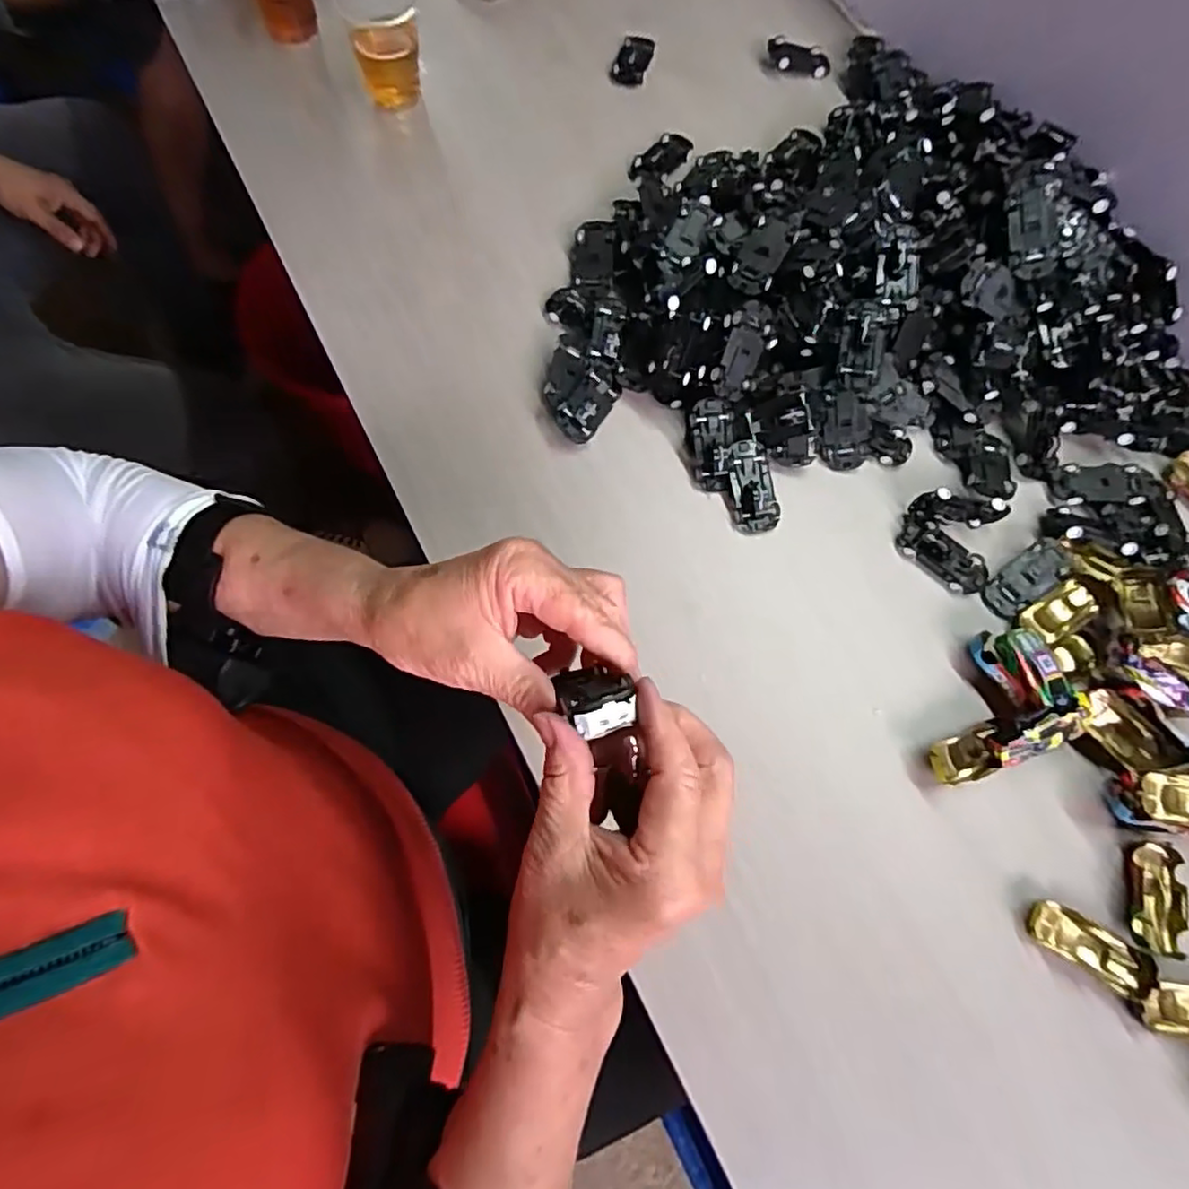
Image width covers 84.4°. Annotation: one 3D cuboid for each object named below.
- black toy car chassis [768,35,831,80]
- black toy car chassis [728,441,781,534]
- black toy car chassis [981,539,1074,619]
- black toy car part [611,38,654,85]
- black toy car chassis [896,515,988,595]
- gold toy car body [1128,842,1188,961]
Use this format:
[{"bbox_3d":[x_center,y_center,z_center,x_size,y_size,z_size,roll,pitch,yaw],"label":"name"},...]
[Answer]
[{"bbox_3d":[0.193,-0.507,0.621,0.061,0.012,0.033,9,73,-11],"label":"black toy car chassis"},{"bbox_3d":[0.113,-0.077,0.468,0.031,0.014,0.064,-9,86,-2],"label":"black toy car chassis"},{"bbox_3d":[0.304,-0.011,0.456,0.071,0.011,0.029,-35,76,-13],"label":"black toy car chassis"},{"bbox_3d":[0.036,-0.499,0.610,0.031,0.008,0.053,20,71,4],"label":"black toy car part"},{"bbox_3d":[0.246,-0.027,0.462,0.067,0.012,0.030,38,74,10],"label":"black toy car chassis"},{"bbox_3d":[0.338,0.182,0.394,0.032,0.018,0.063,17,71,3],"label":"gold toy car body"}]

